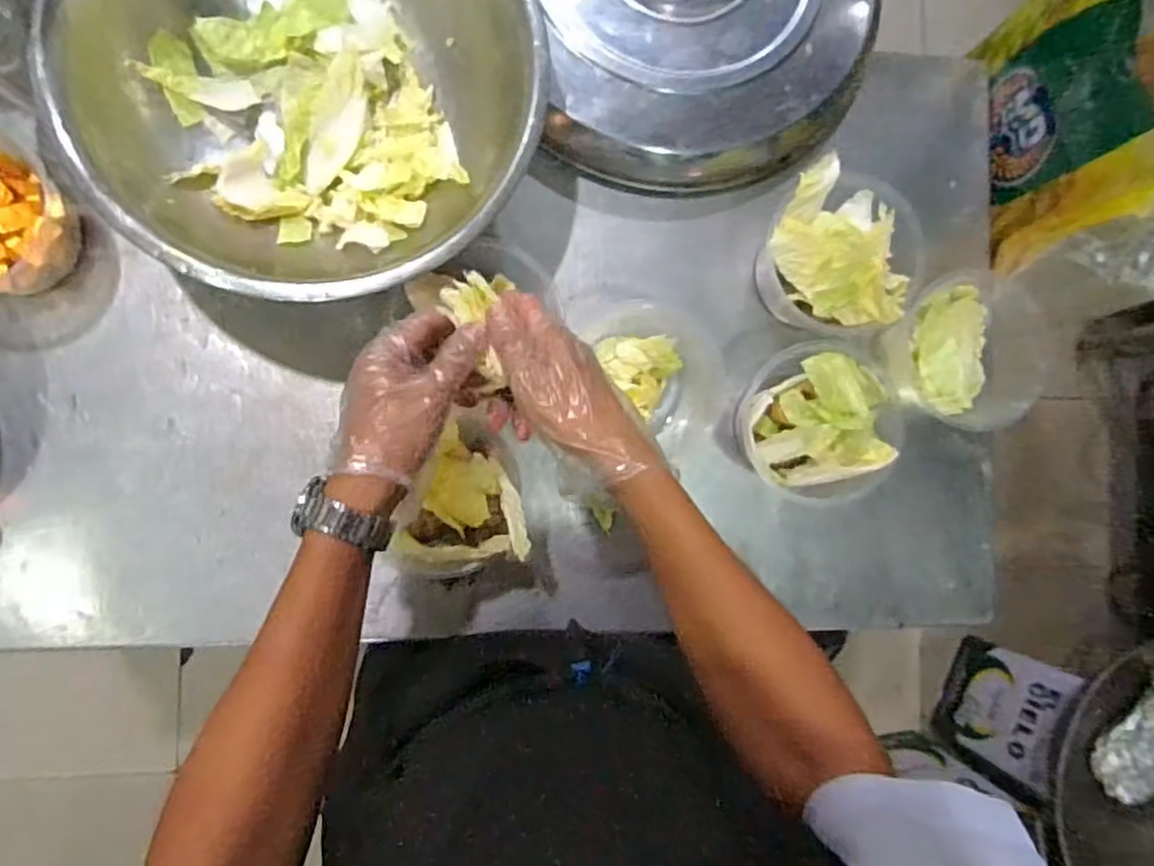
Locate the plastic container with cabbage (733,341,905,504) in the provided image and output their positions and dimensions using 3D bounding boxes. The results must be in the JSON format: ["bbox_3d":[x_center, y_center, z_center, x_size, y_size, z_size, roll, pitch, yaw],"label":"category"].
[{"bbox_3d":[0.223,-0.012,0.641,0.136,0.084,0.143,0,89,-8],"label":"plastic container with cabbage"}]

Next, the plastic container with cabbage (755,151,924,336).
[{"bbox_3d":[0.239,-0.166,0.632,0.132,0.112,0.136,0,89,-8],"label":"plastic container with cabbage"}]

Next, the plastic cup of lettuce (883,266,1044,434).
[{"bbox_3d":[0.369,-0.086,0.665,0.149,0.073,0.159,0,89,-8],"label":"plastic cup of lettuce"}]

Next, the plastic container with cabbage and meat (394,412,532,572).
[{"bbox_3d":[-0.110,0.051,0.599,0.117,0.102,0.126,-7,90,-8],"label":"plastic container with cabbage and meat"}]

